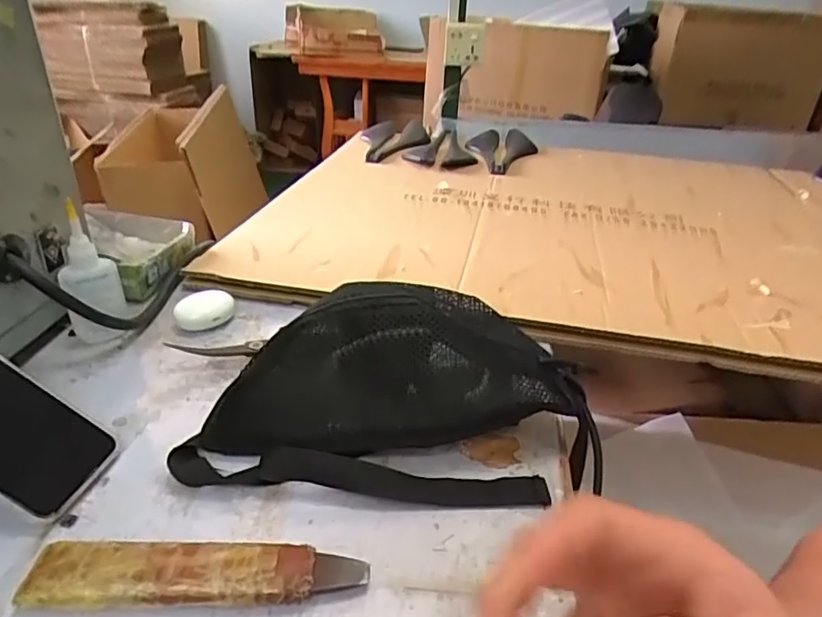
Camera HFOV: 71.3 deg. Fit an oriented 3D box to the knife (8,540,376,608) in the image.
[{"bbox_3d":[-0.121,0.154,0.329,0.186,0.018,0.039,2,31,-2],"label":"knife"}]

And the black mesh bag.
[{"bbox_3d":[-0.012,0.056,0.412,0.295,0.101,0.113,3,31,0],"label":"black mesh bag"}]

